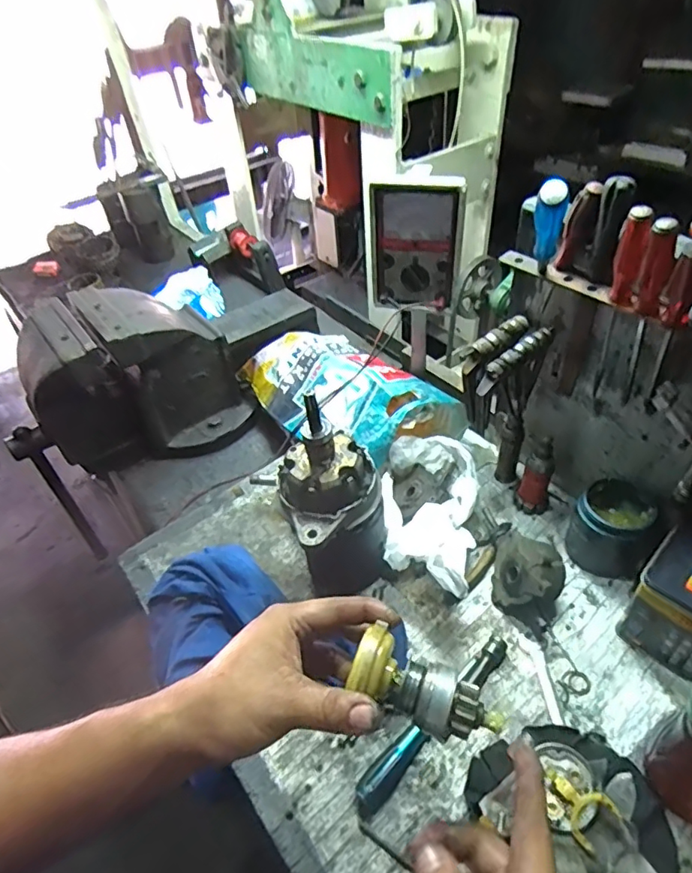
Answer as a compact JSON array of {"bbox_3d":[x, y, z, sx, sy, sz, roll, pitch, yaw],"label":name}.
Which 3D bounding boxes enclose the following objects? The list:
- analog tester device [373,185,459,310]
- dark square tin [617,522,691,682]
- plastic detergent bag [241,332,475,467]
[{"bbox_3d":[0.091,-0.254,0.722,0.104,0.151,0.035,16,48,21],"label":"analog tester device"},{"bbox_3d":[0.395,0.190,0.611,0.118,0.132,0.110,-35,52,-27],"label":"dark square tin"},{"bbox_3d":[-0.007,-0.081,0.894,0.392,0.105,0.196,31,55,31],"label":"plastic detergent bag"}]

